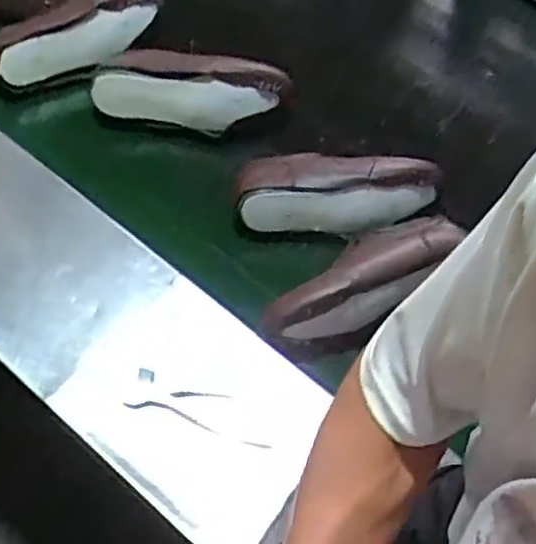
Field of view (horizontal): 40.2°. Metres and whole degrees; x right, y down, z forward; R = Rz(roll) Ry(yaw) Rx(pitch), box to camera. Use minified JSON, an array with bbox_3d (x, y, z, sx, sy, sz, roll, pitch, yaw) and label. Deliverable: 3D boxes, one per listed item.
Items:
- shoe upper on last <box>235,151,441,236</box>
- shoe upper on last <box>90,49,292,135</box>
[{"bbox_3d":[0.093,-0.104,0.973,0.261,0.075,0.076,-1,59,-2],"label":"shoe upper on last"},{"bbox_3d":[-0.107,-0.264,1.049,0.264,0.086,0.085,1,59,0],"label":"shoe upper on last"}]

